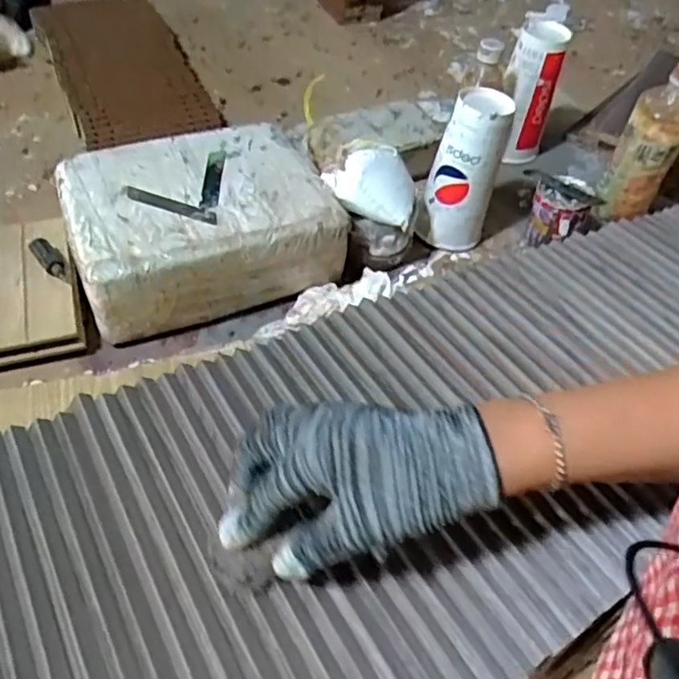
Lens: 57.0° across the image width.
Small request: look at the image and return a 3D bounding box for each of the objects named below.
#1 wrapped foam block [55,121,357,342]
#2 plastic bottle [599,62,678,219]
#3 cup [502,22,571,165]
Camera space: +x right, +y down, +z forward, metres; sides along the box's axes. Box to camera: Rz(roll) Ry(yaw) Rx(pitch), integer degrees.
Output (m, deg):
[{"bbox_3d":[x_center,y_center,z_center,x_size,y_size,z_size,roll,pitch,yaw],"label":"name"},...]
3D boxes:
[{"bbox_3d":[-0.143,-0.126,0.675,0.262,0.106,0.208,-17,54,-16],"label":"wrapped foam block"},{"bbox_3d":[0.369,-0.222,0.753,0.067,0.218,0.056,23,53,15],"label":"plastic bottle"},{"bbox_3d":[0.252,-0.320,0.845,0.066,0.187,0.065,2,51,-2],"label":"cup"}]

